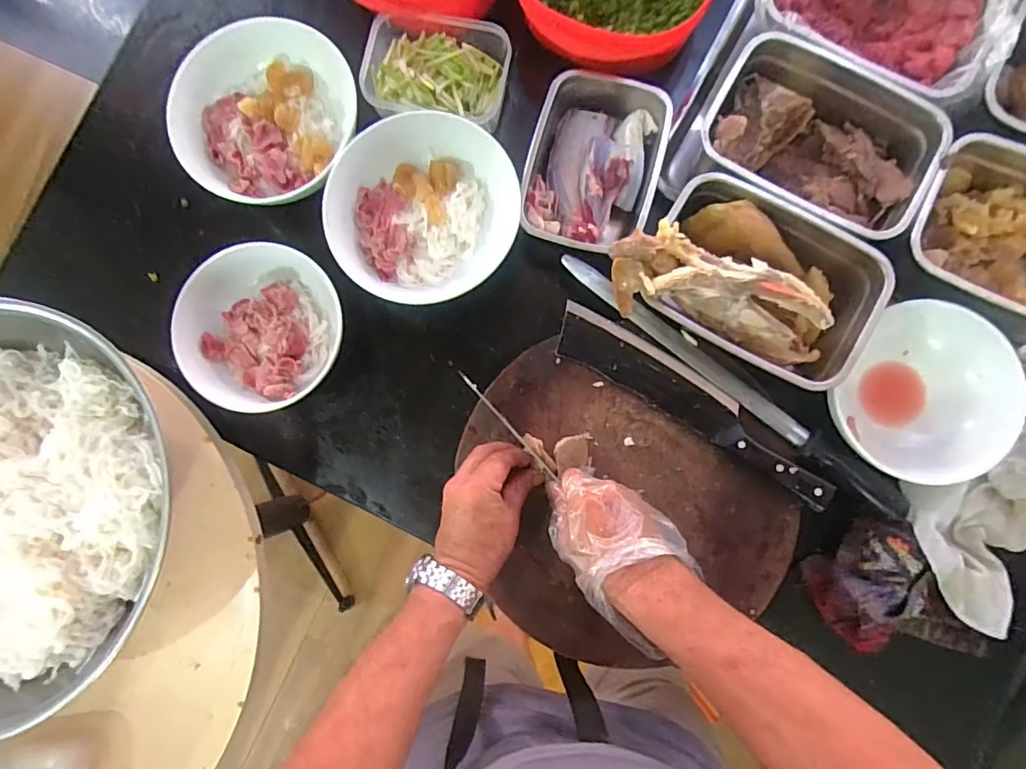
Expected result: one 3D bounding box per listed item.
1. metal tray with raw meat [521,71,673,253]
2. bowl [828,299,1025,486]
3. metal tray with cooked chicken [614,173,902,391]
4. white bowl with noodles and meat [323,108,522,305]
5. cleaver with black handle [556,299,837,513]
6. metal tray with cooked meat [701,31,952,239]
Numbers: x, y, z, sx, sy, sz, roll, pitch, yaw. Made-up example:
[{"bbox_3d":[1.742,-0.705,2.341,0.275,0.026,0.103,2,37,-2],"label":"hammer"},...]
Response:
[{"bbox_3d":[0.087,-0.233,0.574,0.135,0.058,0.190,15,86,4],"label":"metal tray with raw meat"},{"bbox_3d":[0.404,0.012,0.532,0.144,0.076,0.172,39,88,6],"label":"bowl"},{"bbox_3d":[0.223,-0.104,0.512,0.242,0.101,0.152,25,87,5],"label":"metal tray with cooked chicken"},{"bbox_3d":[-0.095,-0.182,0.558,0.178,0.056,0.193,0,85,3],"label":"white bowl with noodles and meat"},{"bbox_3d":[0.177,0.016,0.527,0.301,0.026,0.055,32,87,5],"label":"cleaver with black handle"},{"bbox_3d":[0.300,-0.236,0.532,0.214,0.066,0.152,32,87,5],"label":"metal tray with cooked meat"}]

